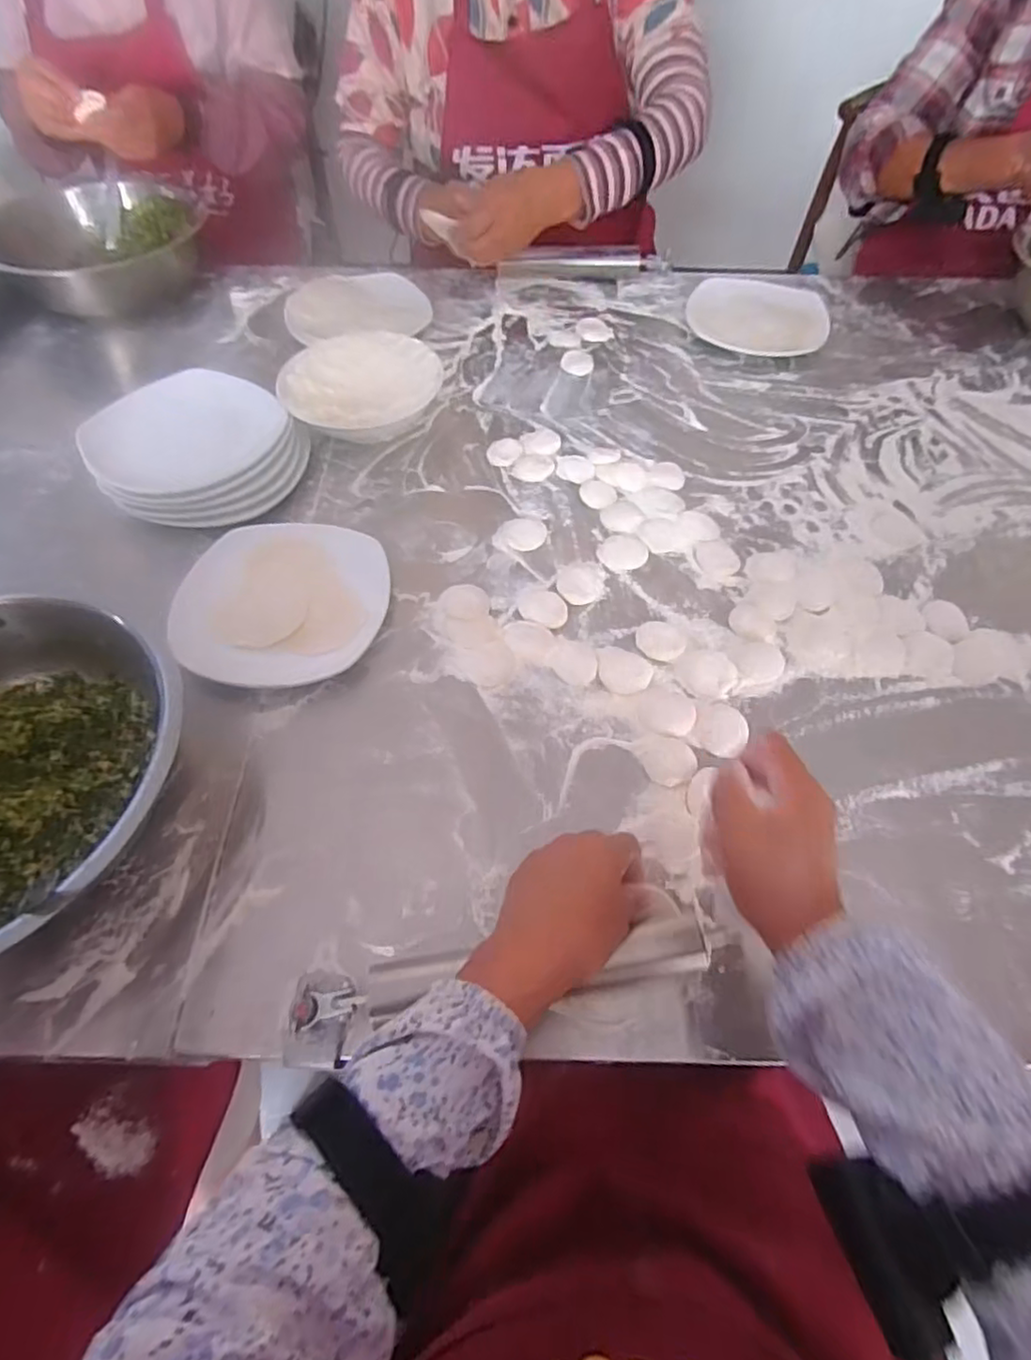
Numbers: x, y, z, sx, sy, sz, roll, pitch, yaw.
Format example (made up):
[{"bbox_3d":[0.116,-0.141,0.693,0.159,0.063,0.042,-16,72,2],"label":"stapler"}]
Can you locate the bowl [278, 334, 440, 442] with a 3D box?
[{"bbox_3d":[-0.169,-0.320,0.696,0.164,0.054,0.150,0,57,0],"label":"bowl"}]

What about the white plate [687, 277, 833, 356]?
[{"bbox_3d":[0.317,-0.477,0.828,0.172,0.027,0.172,13,58,8],"label":"white plate"}]

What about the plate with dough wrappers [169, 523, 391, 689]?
[{"bbox_3d":[-0.202,-0.070,0.551,0.172,0.028,0.176,0,57,0],"label":"plate with dough wrappers"}]

